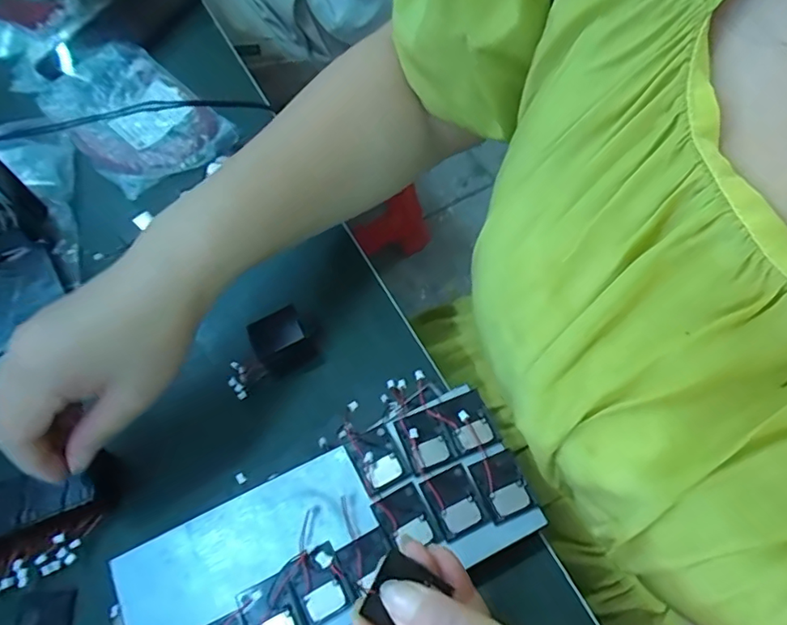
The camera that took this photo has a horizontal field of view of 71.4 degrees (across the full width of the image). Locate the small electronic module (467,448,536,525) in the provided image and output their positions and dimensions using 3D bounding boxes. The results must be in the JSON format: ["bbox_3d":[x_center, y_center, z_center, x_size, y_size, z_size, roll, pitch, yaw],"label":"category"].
[{"bbox_3d":[0.054,0.085,0.272,0.023,0.004,0.030,-24,60,-6],"label":"small electronic module"}]

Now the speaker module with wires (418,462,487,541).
[{"bbox_3d":[0.030,0.093,0.270,0.023,0.004,0.030,-25,60,-7],"label":"speaker module with wires"}]

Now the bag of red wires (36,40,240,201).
[{"bbox_3d":[-0.237,-0.185,0.477,0.105,0.026,0.197,-41,63,-15],"label":"bag of red wires"}]

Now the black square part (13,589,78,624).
[{"bbox_3d":[-0.187,0.163,0.292,0.032,0.004,0.026,-7,60,4],"label":"black square part"}]

